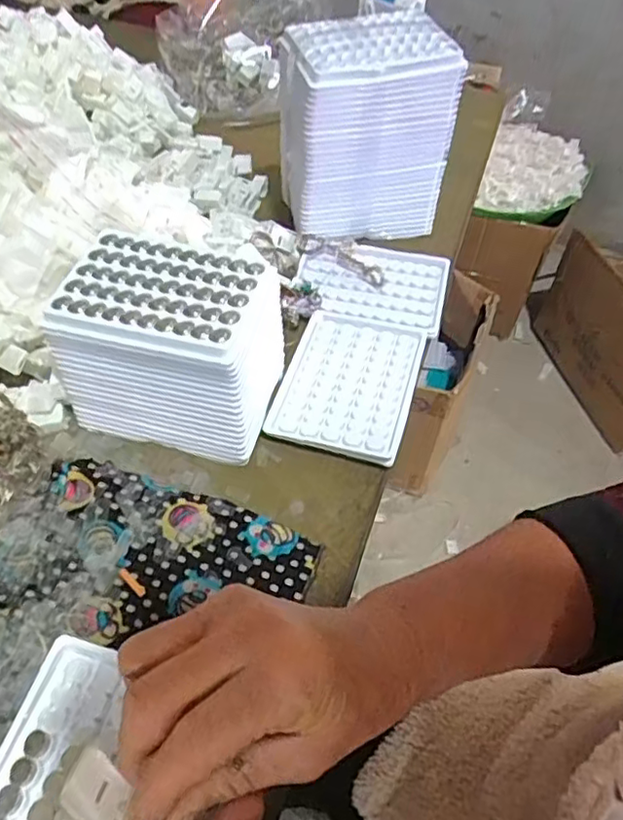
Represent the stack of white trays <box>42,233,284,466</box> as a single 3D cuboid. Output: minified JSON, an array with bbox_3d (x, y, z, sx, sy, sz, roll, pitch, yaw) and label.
[{"bbox_3d":[-0.091,-0.048,0.426,0.135,0.092,0.107,14,53,9],"label":"stack of white trays"}]

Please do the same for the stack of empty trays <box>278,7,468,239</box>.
[{"bbox_3d":[0.043,-0.245,0.547,0.139,0.148,0.095,-14,54,-12],"label":"stack of empty trays"}]

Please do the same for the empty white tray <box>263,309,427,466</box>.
[{"bbox_3d":[0.029,-0.024,0.466,0.095,0.010,0.133,14,53,9],"label":"empty white tray"}]

